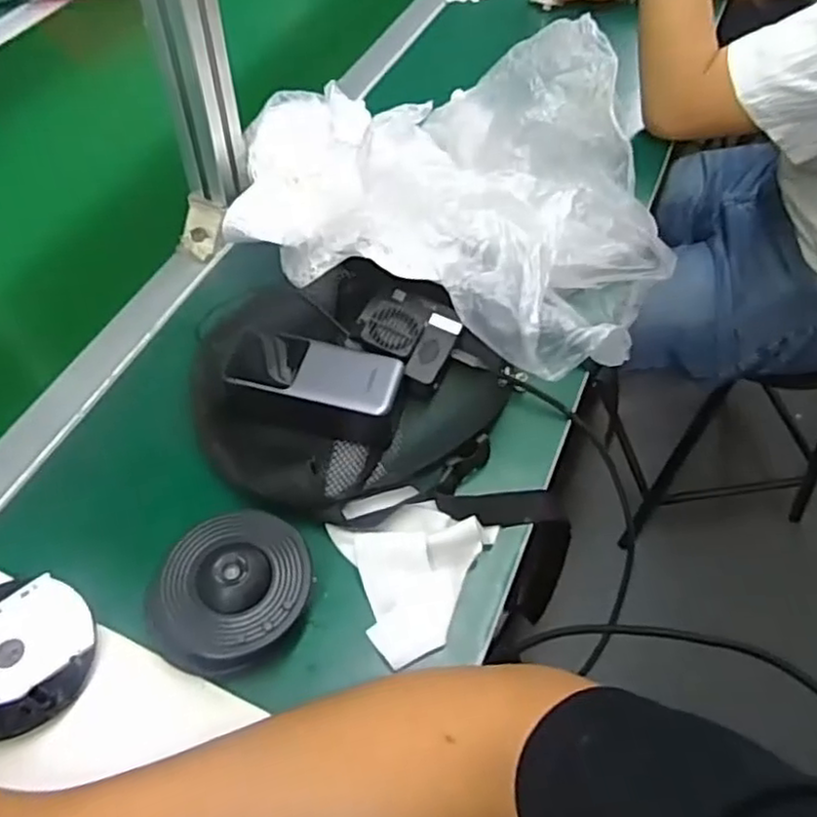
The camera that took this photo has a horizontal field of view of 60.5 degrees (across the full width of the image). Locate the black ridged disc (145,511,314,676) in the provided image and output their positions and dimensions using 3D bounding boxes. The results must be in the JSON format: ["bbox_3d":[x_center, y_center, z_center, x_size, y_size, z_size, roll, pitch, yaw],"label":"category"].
[{"bbox_3d":[-0.111,0.118,0.444,0.094,0.044,0.100,23,57,13],"label":"black ridged disc"}]

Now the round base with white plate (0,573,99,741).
[{"bbox_3d":[-0.241,0.149,0.426,0.092,0.013,0.093,1,54,-2],"label":"round base with white plate"}]

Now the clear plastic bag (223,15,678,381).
[{"bbox_3d":[0.029,-0.193,0.577,0.378,0.144,0.233,29,58,17],"label":"clear plastic bag"}]

